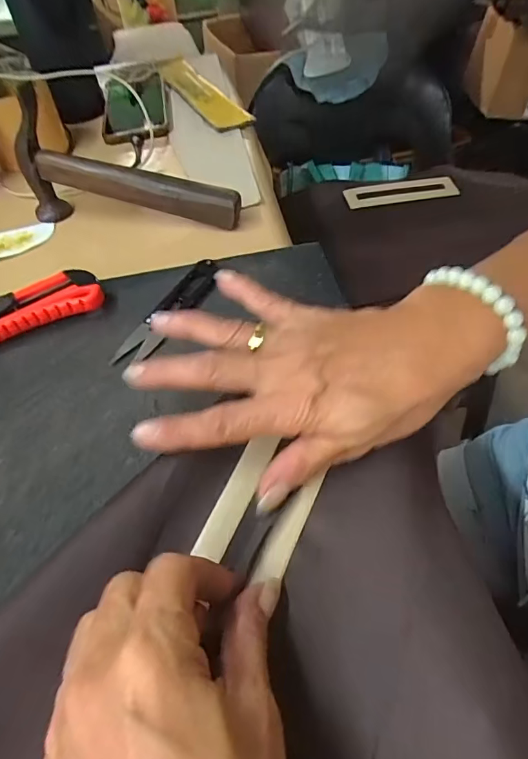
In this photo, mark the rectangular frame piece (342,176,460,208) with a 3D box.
[{"bbox_3d":[0.193,-0.266,0.651,0.162,0.006,0.041,-10,64,-7],"label":"rectangular frame piece"}]

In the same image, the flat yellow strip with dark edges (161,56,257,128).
[{"bbox_3d":[-0.085,-0.372,0.596,0.044,0.008,0.244,-29,55,-7],"label":"flat yellow strip with dark edges"}]

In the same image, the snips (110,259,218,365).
[{"bbox_3d":[-0.060,-0.045,0.301,0.027,0.009,0.098,23,56,22],"label":"snips"}]

